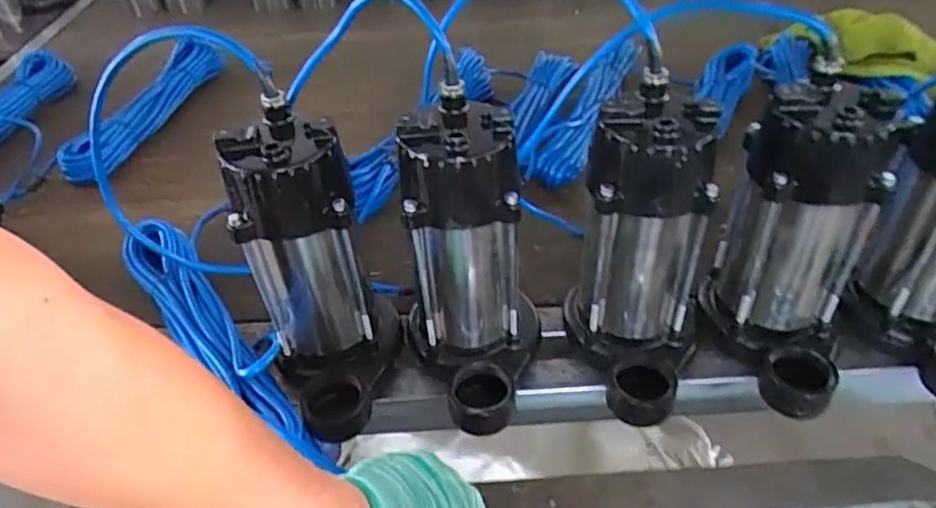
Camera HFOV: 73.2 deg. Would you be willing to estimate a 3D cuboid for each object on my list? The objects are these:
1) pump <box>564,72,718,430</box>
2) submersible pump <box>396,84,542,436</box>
[{"bbox_3d":[0.136,0.006,0.502,0.103,0.219,0.150,7,43,11],"label":"pump"},{"bbox_3d":[0.005,0.013,0.504,0.113,0.222,0.154,-7,42,-4],"label":"submersible pump"}]

